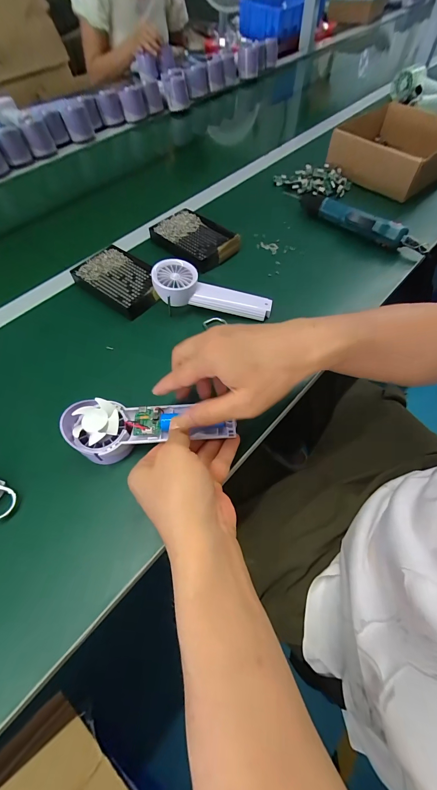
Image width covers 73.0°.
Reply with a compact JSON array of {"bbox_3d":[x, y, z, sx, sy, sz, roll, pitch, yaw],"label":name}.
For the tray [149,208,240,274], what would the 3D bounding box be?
[{"bbox_3d":[-0.041,-0.270,0.512,0.092,0.031,0.143,-38,65,-18],"label":"tray"}]

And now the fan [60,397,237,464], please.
[{"bbox_3d":[-0.072,0.037,0.313,0.174,0.036,0.060,0,59,-2],"label":"fan"}]

